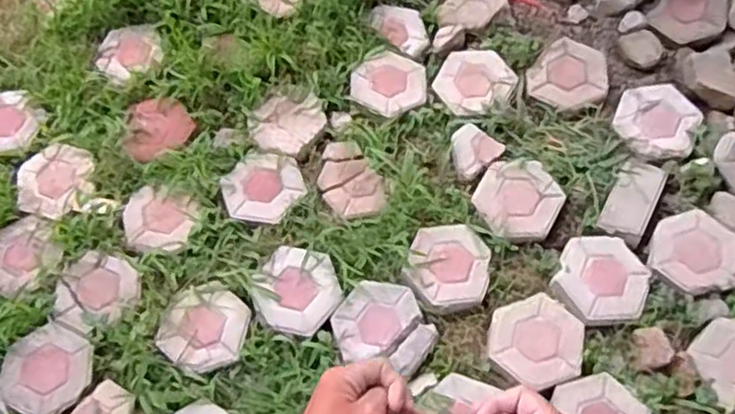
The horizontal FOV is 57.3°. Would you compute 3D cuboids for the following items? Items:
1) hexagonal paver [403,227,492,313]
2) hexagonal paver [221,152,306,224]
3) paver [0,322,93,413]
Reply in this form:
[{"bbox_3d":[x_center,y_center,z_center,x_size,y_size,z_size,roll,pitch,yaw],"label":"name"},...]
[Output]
[{"bbox_3d":[0.189,0.137,1.554,0.187,0.030,0.209,20,70,11],"label":"hexagonal paver"},{"bbox_3d":[-0.253,-0.050,1.650,0.184,0.030,0.207,33,73,15],"label":"hexagonal paver"},{"bbox_3d":[-0.714,0.363,1.494,0.195,0.035,0.174,-39,71,-12],"label":"paver"}]

